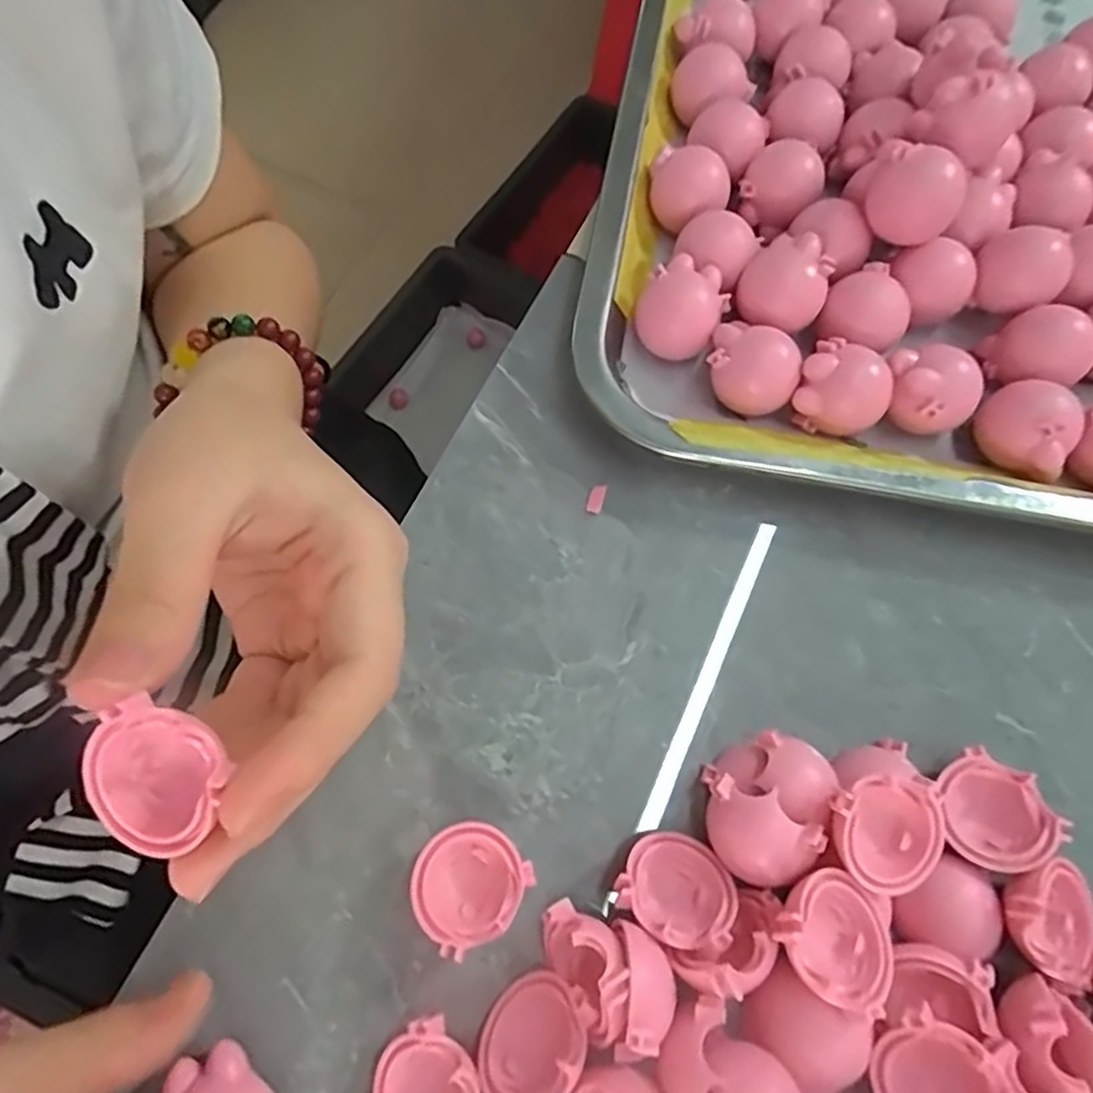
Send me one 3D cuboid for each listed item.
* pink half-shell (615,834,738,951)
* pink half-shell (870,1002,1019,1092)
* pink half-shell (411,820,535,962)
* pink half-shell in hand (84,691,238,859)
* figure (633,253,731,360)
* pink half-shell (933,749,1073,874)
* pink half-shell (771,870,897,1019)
[{"bbox_3d":[0.035,0.093,0.183,0.030,0.019,0.025,28,72,10],"label":"pink half-shell"},{"bbox_3d":[0.096,0.130,0.164,0.030,0.016,0.030,27,101,24],"label":"pink half-shell"},{"bbox_3d":[-0.021,0.092,0.185,0.030,0.016,0.029,0,71,-1],"label":"pink half-shell"},{"bbox_3d":[-0.079,0.047,0.137,0.027,0.015,0.027,33,92,0],"label":"pink half-shell in hand"},{"bbox_3d":[0.047,-0.084,0.240,0.030,0.026,0.023,15,71,4],"label":"figure"},{"bbox_3d":[0.125,0.075,0.192,0.027,0.017,0.030,-18,72,-7],"label":"pink half-shell"},{"bbox_3d":[0.072,0.096,0.166,0.031,0.018,0.027,41,75,12],"label":"pink half-shell"}]

